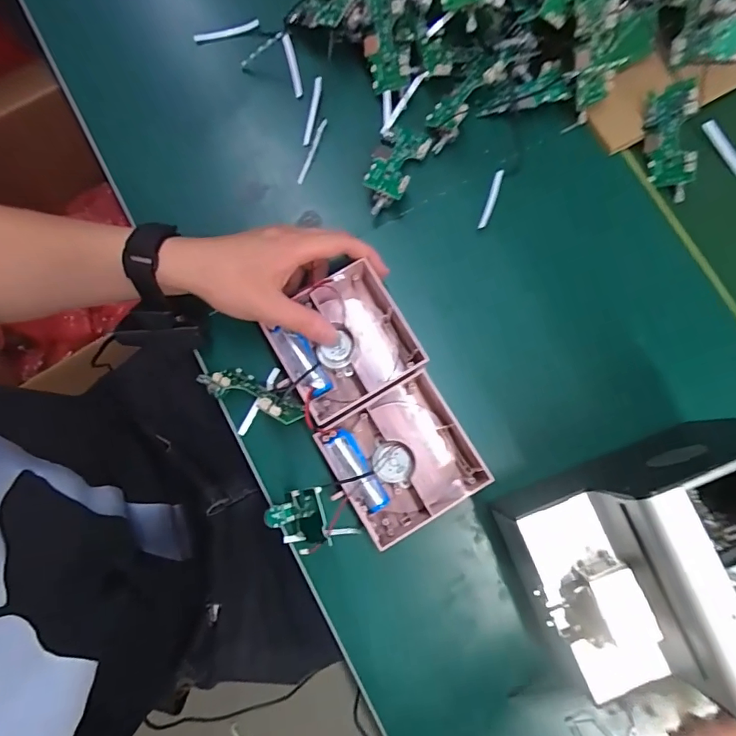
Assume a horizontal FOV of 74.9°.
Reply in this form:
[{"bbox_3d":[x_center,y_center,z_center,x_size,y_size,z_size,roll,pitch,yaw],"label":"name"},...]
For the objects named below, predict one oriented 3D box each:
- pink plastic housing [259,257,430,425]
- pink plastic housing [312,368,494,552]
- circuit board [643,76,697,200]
[{"bbox_3d":[-0.020,-0.021,0.401,0.106,0.055,0.103,-32,82,-6],"label":"pink plastic housing"},{"bbox_3d":[0.029,0.074,0.384,0.104,0.043,0.105,-31,82,-6],"label":"pink plastic housing"},{"bbox_3d":[0.277,-0.205,0.439,0.017,0.042,0.096,-17,104,-36],"label":"circuit board"}]

